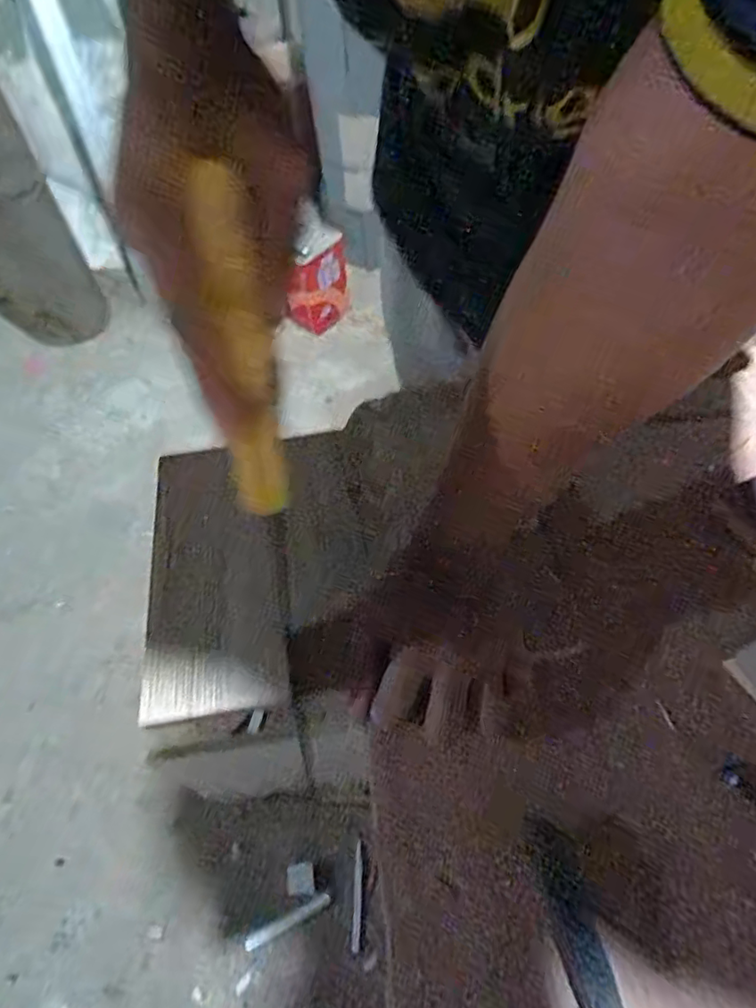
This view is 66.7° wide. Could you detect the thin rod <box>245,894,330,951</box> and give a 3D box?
[{"bbox_3d":[-0.144,0.672,0.925,0.142,0.012,0.018,-25,56,-11],"label":"thin rod"}]

